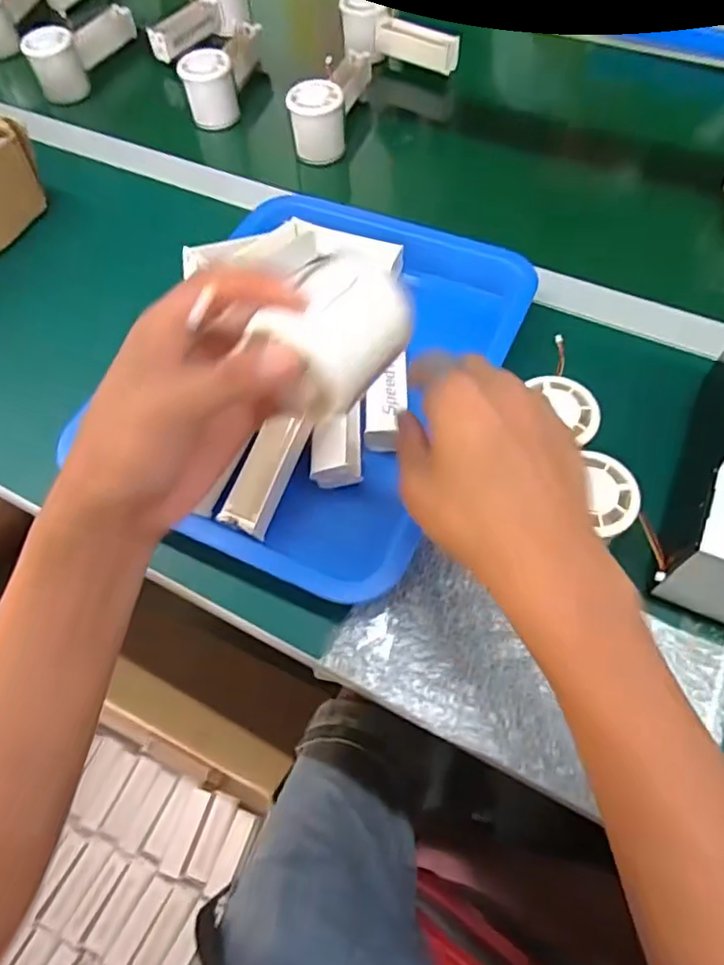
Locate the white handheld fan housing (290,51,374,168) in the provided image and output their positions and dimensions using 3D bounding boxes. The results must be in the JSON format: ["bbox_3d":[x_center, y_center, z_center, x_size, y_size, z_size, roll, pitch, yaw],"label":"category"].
[{"bbox_3d":[-0.033,-0.421,0.650,0.058,0.063,0.158,10,62,9],"label":"white handheld fan housing"}]

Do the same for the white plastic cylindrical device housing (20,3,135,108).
[{"bbox_3d":[-0.349,-0.553,0.755,0.050,0.070,0.165,18,63,13],"label":"white plastic cylindrical device housing"}]

